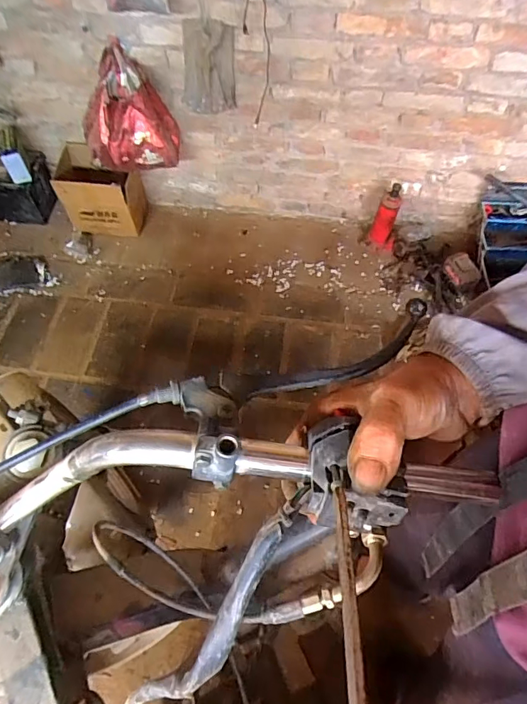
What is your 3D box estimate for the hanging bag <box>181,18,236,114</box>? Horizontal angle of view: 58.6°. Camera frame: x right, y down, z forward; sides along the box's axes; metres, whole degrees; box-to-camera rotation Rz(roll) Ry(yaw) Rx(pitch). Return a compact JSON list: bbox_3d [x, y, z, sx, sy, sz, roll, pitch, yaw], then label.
[{"bbox_3d":[-0.161,-0.808,1.351,0.151,0.272,0.028,15,65,6],"label":"hanging bag"}]

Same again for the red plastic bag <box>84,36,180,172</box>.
[{"bbox_3d":[-0.421,-0.724,1.456,0.283,0.318,0.164,13,59,7],"label":"red plastic bag"}]

